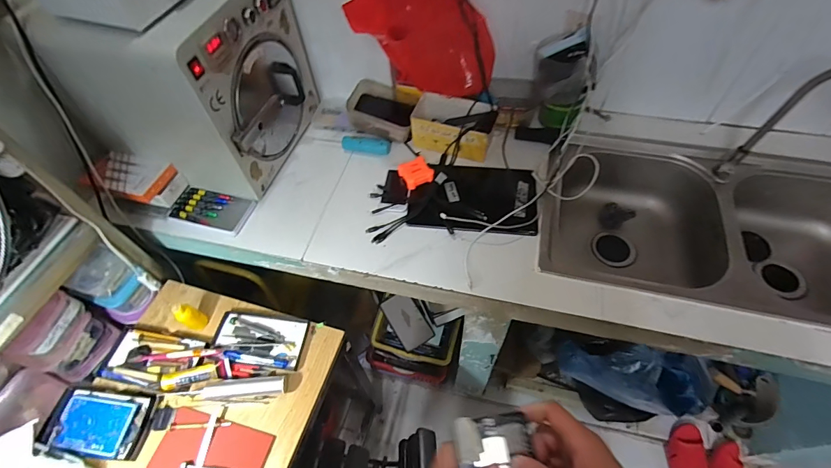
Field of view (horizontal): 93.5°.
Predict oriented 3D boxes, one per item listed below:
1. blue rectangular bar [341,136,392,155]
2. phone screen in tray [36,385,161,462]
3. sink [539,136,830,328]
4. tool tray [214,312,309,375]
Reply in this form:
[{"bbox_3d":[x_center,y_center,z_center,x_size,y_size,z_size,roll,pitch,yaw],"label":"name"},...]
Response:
[{"bbox_3d":[-0.123,-0.221,0.974,0.119,0.036,0.032,5,56,8],"label":"blue rectangular bar"},{"bbox_3d":[-0.594,0.348,0.726,0.194,0.034,0.120,5,52,0],"label":"phone screen in tray"},{"bbox_3d":[0.668,0.009,0.888,0.738,0.205,0.401,13,58,13],"label":"sink"},{"bbox_3d":[-0.328,0.227,0.809,0.191,0.031,0.126,4,56,7],"label":"tool tray"}]

